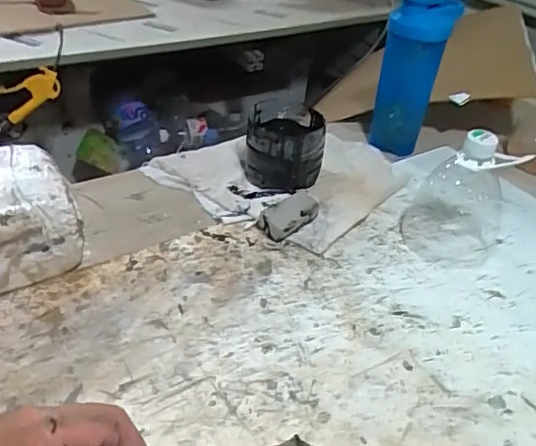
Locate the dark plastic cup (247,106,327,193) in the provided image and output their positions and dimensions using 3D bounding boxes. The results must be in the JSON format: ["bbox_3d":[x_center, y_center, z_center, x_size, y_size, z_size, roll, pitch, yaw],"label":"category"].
[{"bbox_3d":[0.022,-0.102,0.744,0.098,0.095,0.093,4,38,-3],"label":"dark plastic cup"}]

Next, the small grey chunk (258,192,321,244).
[{"bbox_3d":[0.026,-0.007,0.671,0.064,0.034,0.041,-21,45,-31],"label":"small grey chunk"}]

